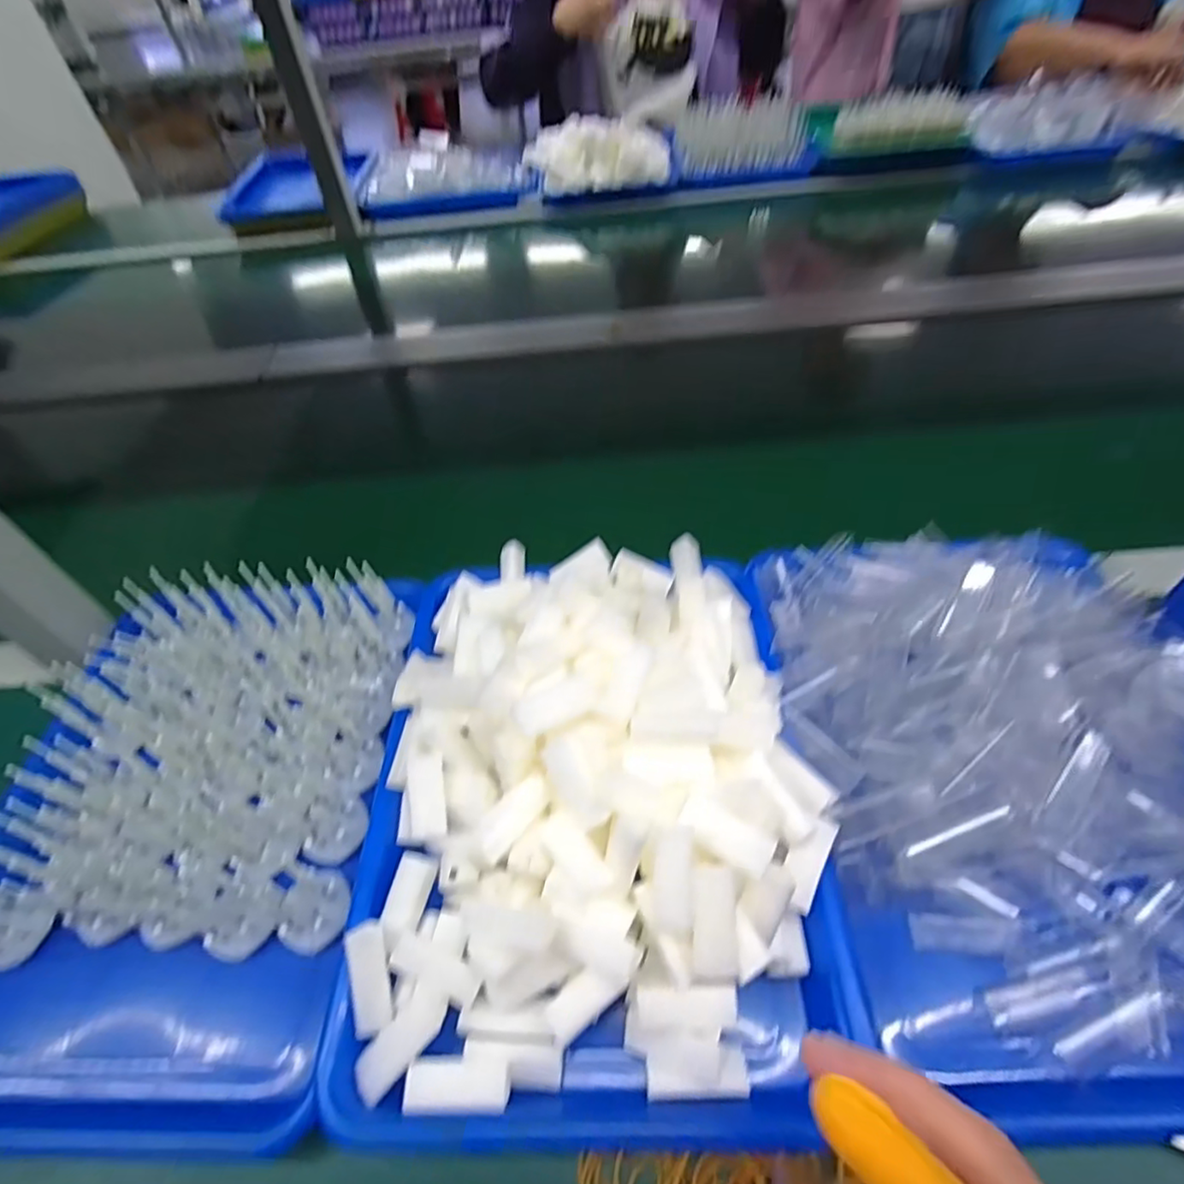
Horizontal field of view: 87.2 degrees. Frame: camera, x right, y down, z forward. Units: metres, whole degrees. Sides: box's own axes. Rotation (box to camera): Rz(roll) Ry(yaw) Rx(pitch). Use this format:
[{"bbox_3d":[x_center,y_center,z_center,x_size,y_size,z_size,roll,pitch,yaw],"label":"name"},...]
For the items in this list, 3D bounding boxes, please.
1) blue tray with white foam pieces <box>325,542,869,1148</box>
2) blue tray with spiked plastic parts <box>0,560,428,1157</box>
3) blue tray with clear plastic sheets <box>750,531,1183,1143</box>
[{"bbox_3d":[-0.004,0.090,0.349,0.241,0.079,0.315,-5,49,2],"label":"blue tray with white foam pieces"},{"bbox_3d":[-0.237,0.122,0.378,0.236,0.069,0.330,-1,49,6],"label":"blue tray with spiked plastic parts"},{"bbox_3d":[0.237,0.093,0.342,0.242,0.071,0.305,-2,49,5],"label":"blue tray with clear plastic sheets"}]

